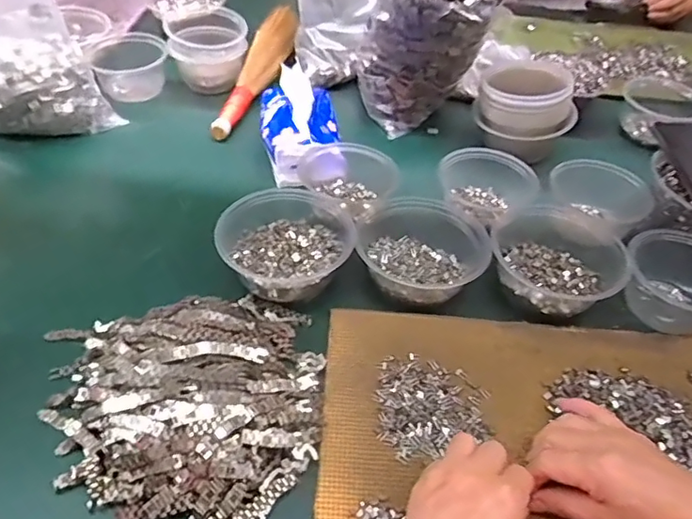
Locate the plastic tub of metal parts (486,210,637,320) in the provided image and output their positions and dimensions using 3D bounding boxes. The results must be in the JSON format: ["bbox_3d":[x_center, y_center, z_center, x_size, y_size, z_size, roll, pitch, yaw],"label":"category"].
[{"bbox_3d":[0.224,-0.001,0.594,0.137,0.054,0.137,2,46,-2],"label":"plastic tub of metal parts"}]

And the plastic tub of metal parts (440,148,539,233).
[{"bbox_3d":[0.169,-0.087,0.674,0.099,0.057,0.095,2,46,-2],"label":"plastic tub of metal parts"}]

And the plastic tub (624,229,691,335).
[{"bbox_3d":[0.338,0.026,0.569,0.094,0.063,0.111,-29,54,-28],"label":"plastic tub"}]

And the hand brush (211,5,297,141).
[{"bbox_3d":[-0.133,-0.284,0.851,0.059,0.047,0.299,14,60,9],"label":"hand brush"}]

